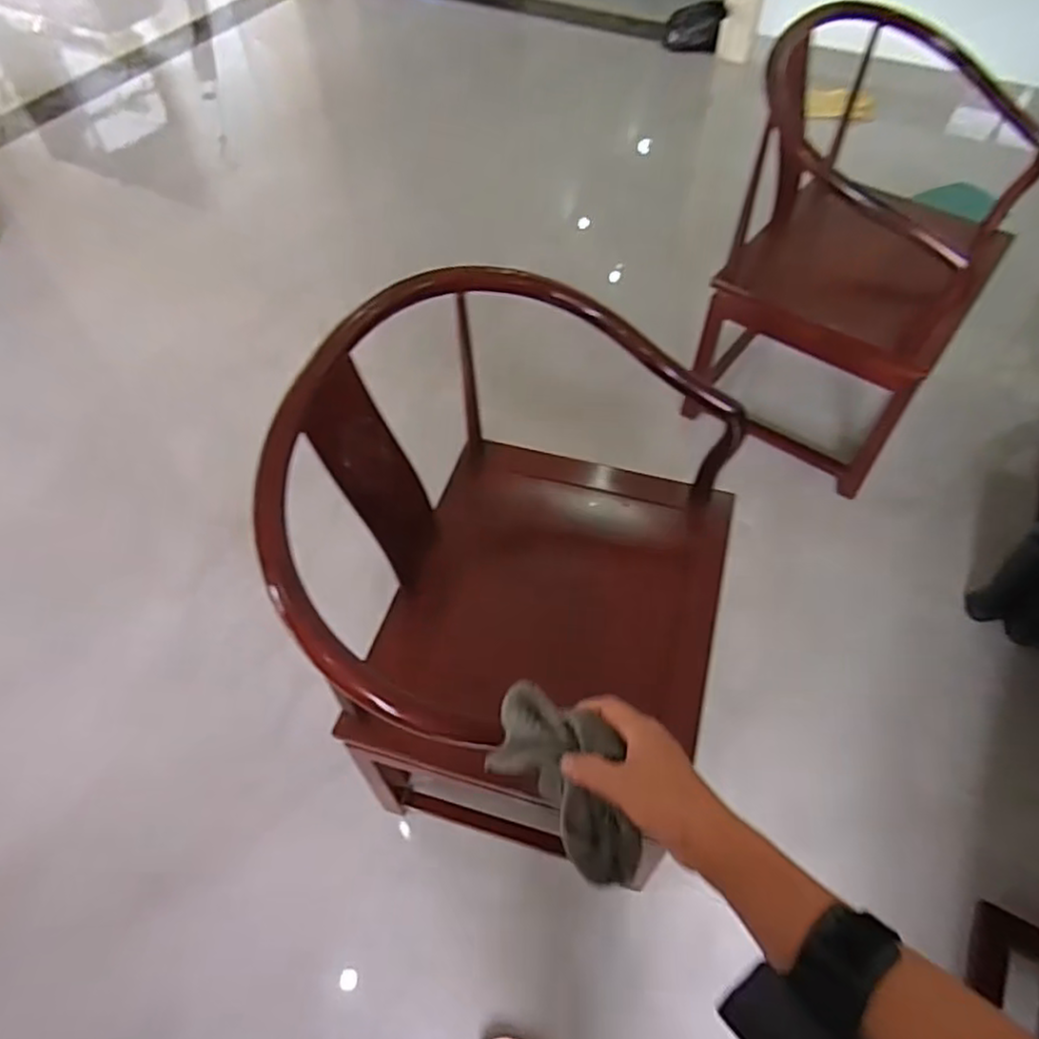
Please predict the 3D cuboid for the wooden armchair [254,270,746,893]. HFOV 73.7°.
[{"bbox_3d":[0.027,0.125,1.086,0.557,0.814,0.586,9,55,7],"label":"wooden armchair"}]

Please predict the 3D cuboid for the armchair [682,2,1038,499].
[{"bbox_3d":[0.795,-0.632,1.611,0.534,0.781,0.667,32,61,21],"label":"armchair"}]

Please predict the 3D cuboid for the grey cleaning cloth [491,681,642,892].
[{"bbox_3d":[0.034,0.188,0.498,0.077,0.057,0.149,-25,58,-16],"label":"grey cleaning cloth"}]

